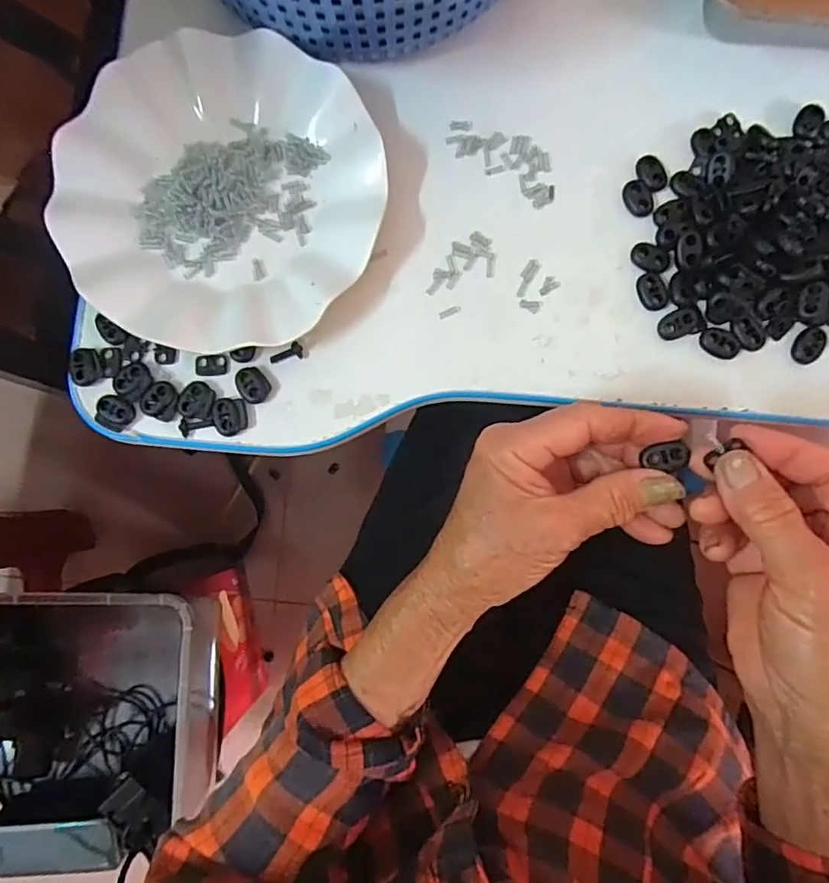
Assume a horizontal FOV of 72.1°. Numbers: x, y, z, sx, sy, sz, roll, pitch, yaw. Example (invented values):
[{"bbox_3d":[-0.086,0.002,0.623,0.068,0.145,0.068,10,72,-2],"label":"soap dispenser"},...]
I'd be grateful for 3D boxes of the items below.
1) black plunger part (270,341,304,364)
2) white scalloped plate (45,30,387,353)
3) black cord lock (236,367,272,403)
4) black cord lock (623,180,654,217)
[{"bbox_3d":[-0.072,-0.049,0.321,0.019,0.006,0.008,-26,84,-2],"label":"black plunger part"},{"bbox_3d":[-0.109,-0.141,0.324,0.178,0.022,0.177,0,84,1],"label":"white scalloped plate"},{"bbox_3d":[-0.091,-0.032,0.320,0.018,0.004,0.020,-42,85,-4],"label":"black cord lock"},{"bbox_3d":[0.129,-0.140,0.327,0.015,0.004,0.021,-26,84,-2],"label":"black cord lock"}]

